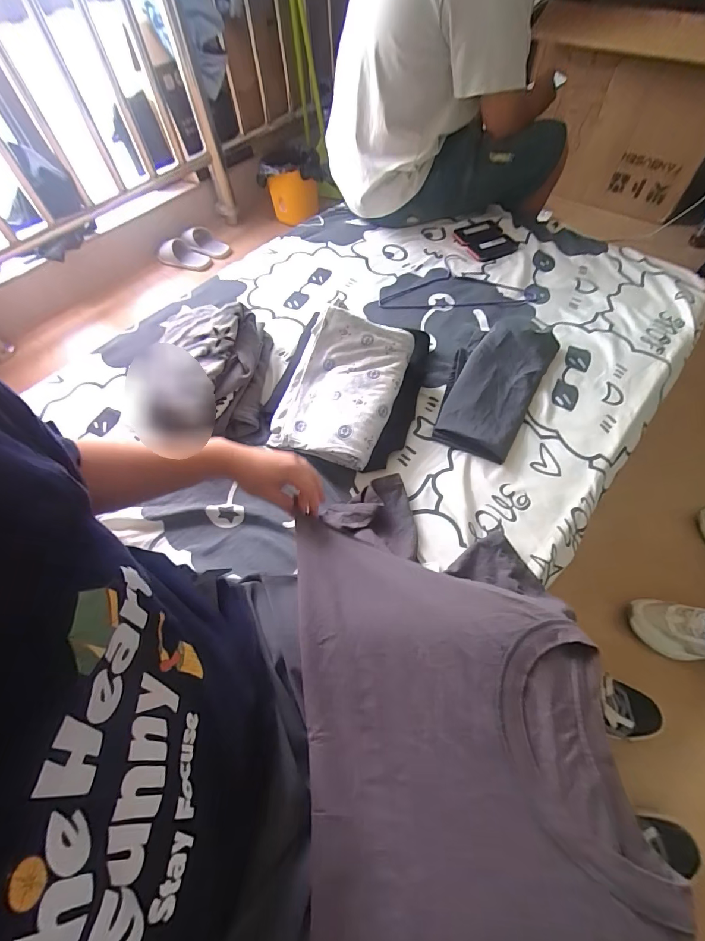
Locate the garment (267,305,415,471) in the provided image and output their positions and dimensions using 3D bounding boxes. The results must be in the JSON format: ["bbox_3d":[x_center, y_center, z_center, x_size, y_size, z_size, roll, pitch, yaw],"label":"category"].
[{"bbox_3d":[-0.022,-0.155,0.714,0.199,0.059,0.275,17,76,14],"label":"garment"}]

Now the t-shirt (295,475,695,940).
[{"bbox_3d":[0.096,0.228,0.378,0.283,0.061,0.494,-7,59,-2],"label":"t-shirt"}]

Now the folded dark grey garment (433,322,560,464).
[{"bbox_3d":[0.284,-0.180,0.768,0.159,0.046,0.350,27,64,17],"label":"folded dark grey garment"}]

